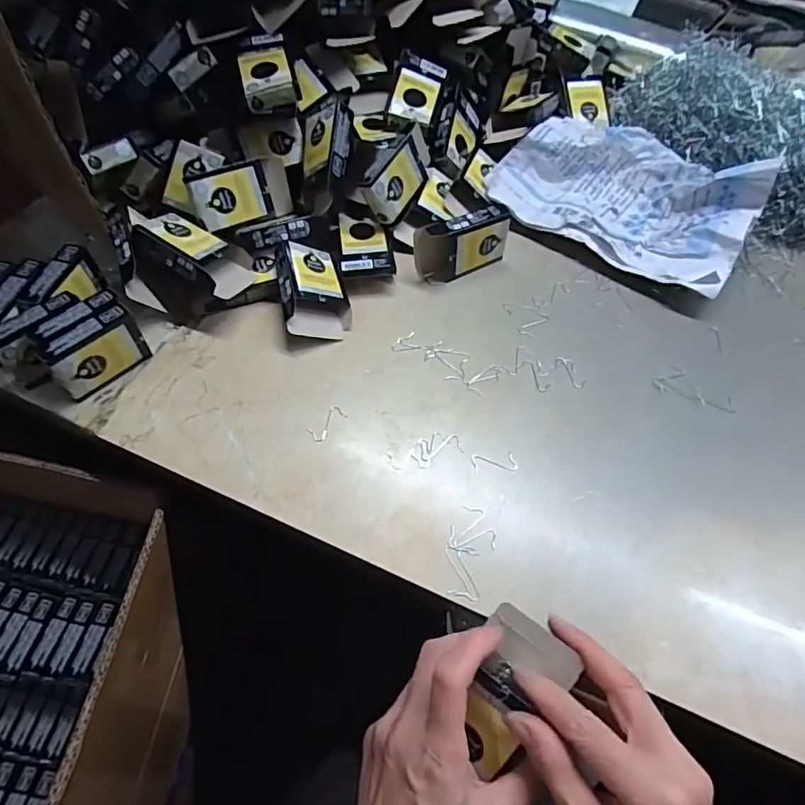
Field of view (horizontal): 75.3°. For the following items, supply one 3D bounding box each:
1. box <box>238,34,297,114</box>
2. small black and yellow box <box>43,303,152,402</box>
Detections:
[{"bbox_3d":[-0.130,-0.316,0.500,0.045,0.028,0.082,-11,58,-8],"label":"box"},{"bbox_3d":[-0.250,-0.040,0.432,0.020,0.063,0.072,36,63,20],"label":"small black and yellow box"}]

